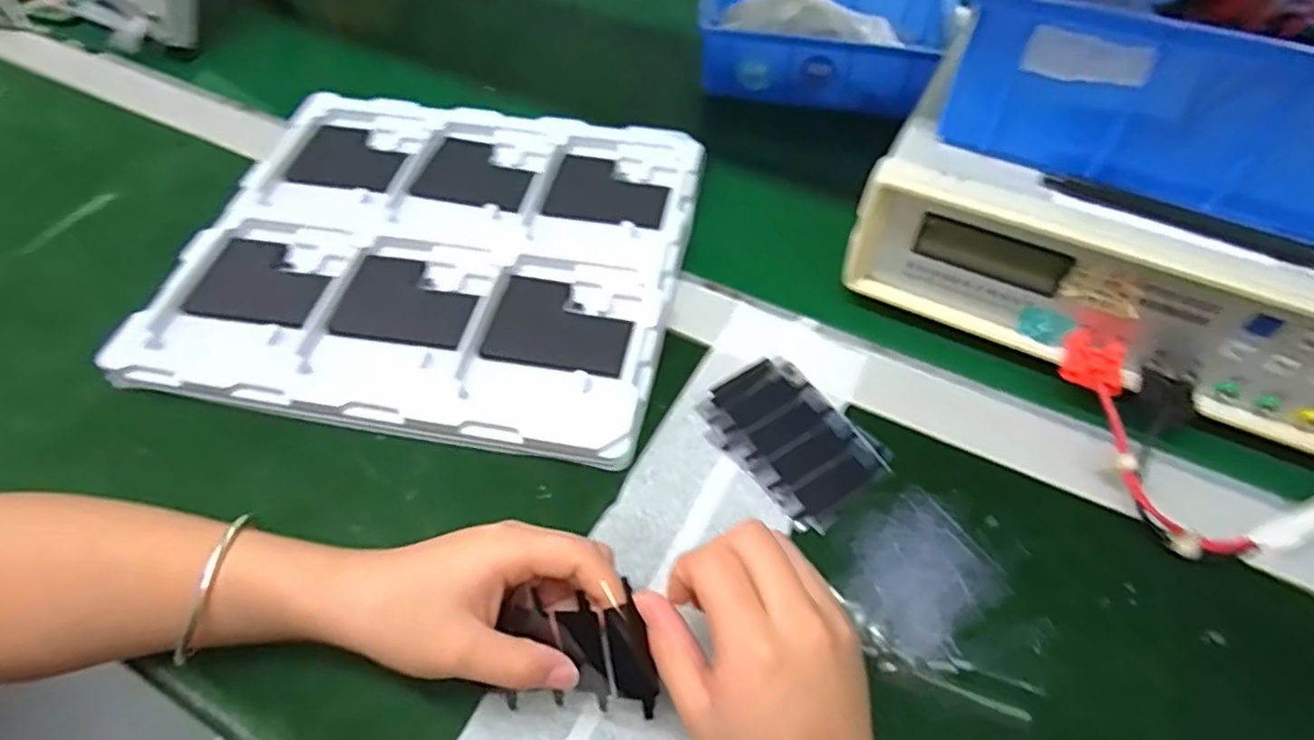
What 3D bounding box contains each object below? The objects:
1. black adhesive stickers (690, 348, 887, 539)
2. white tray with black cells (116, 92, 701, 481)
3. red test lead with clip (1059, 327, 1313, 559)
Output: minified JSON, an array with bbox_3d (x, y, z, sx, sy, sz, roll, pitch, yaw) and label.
[{"bbox_3d":[0.076,0.038,0.391,0.071,0.004,0.100,-34,60,-21],"label":"black adhesive stickers"},{"bbox_3d":[-0.146,-0.085,0.473,0.320,0.018,0.288,8,55,7],"label":"white tray with black cells"},{"bbox_3d":[0.284,0.055,0.348,0.176,0.034,0.085,31,60,21],"label":"red test lead with clip"}]

